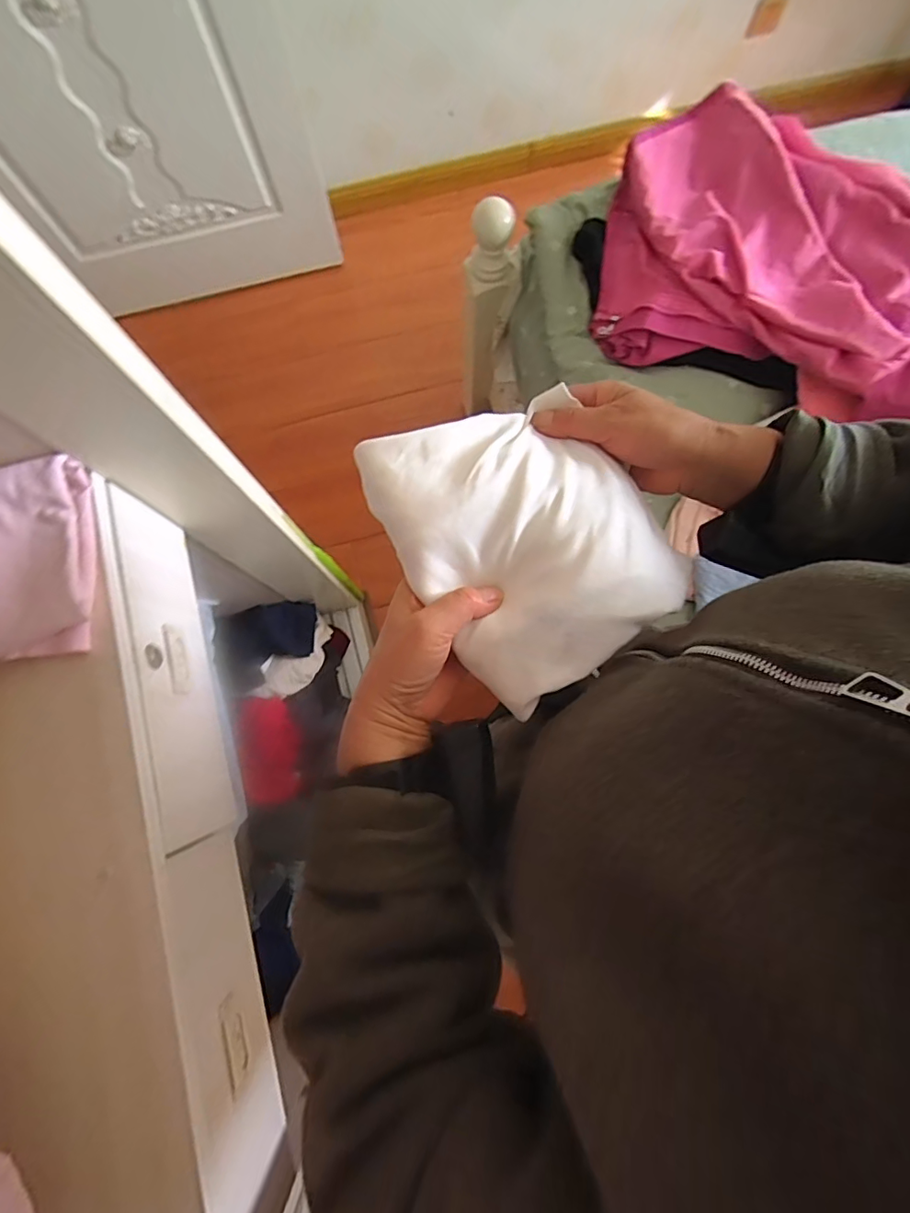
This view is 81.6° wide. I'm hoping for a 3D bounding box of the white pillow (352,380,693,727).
[{"bbox_3d":[0.048,-0.052,0.334,0.157,0.041,0.183,-36,81,-7],"label":"white pillow"}]

